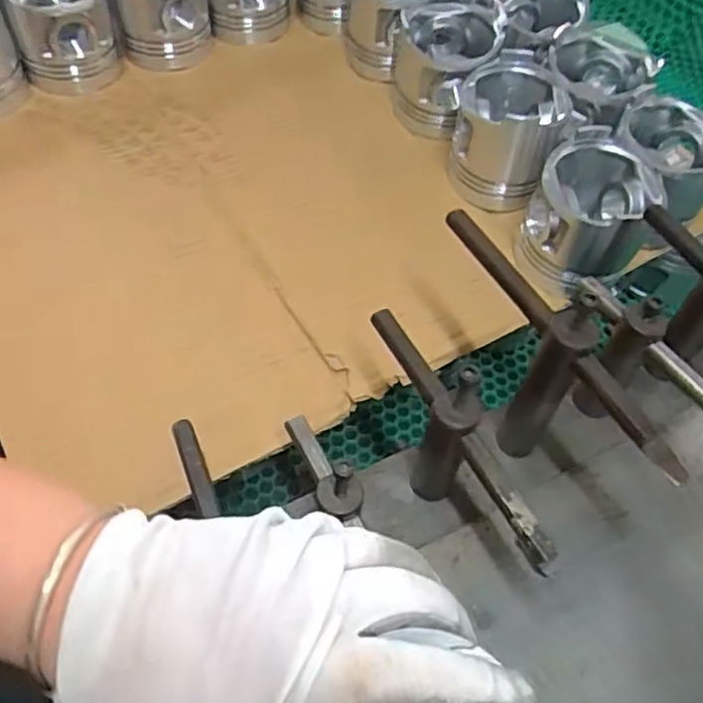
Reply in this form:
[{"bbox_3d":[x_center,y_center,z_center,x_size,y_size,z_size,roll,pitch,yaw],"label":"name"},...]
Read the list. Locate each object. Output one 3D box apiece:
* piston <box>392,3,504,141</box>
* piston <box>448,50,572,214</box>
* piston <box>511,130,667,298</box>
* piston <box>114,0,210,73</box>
[{"bbox_3d":[0.080,-0.244,0.579,0.086,0.083,0.088,6,56,0],"label":"piston"},{"bbox_3d":[0.124,-0.175,0.533,0.082,0.083,0.086,2,56,-3],"label":"piston"},{"bbox_3d":[0.170,-0.093,0.479,0.083,0.084,0.095,22,57,11],"label":"piston"},{"bbox_3d":[-0.175,-0.324,0.616,0.081,0.076,0.091,-9,57,-10],"label":"piston"}]

